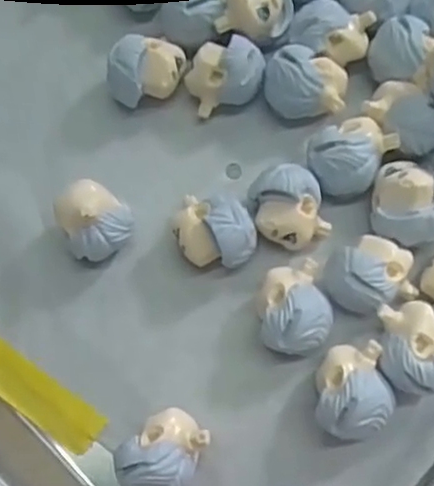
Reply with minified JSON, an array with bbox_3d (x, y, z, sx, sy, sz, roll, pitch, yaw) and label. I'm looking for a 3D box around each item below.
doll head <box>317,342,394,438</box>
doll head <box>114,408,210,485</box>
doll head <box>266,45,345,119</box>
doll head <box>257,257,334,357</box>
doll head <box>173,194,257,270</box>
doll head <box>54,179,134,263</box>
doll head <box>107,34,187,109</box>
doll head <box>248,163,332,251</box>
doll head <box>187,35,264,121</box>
[{"bbox_3d":[0.042,0.046,0.212,0.022,0.023,0.028,5,75,4],"label":"doll head"},{"bbox_3d":[-0.016,0.065,0.208,0.022,0.022,0.027,43,81,13],"label":"doll head"},{"bbox_3d":[0.031,-0.055,0.241,0.027,0.023,0.020,6,75,5],"label":"doll head"},{"bbox_3d":[0.024,0.022,0.219,0.022,0.024,0.028,-11,74,0],"label":"doll head"},{"bbox_3d":[-0.001,-0.003,0.227,0.026,0.024,0.022,-4,74,2],"label":"doll head"},{"bbox_3d":[-0.040,-0.007,0.227,0.021,0.029,0.021,-1,74,3],"label":"doll head"},{"bbox_3d":[-0.025,-0.061,0.244,0.027,0.021,0.019,-7,74,1],"label":"doll head"},{"bbox_3d":[0.024,-0.011,0.227,0.023,0.024,0.024,-14,74,-1],"label":"doll head"},{"bbox_3d":[0.003,-0.059,0.244,0.027,0.023,0.021,-7,74,1],"label":"doll head"}]

